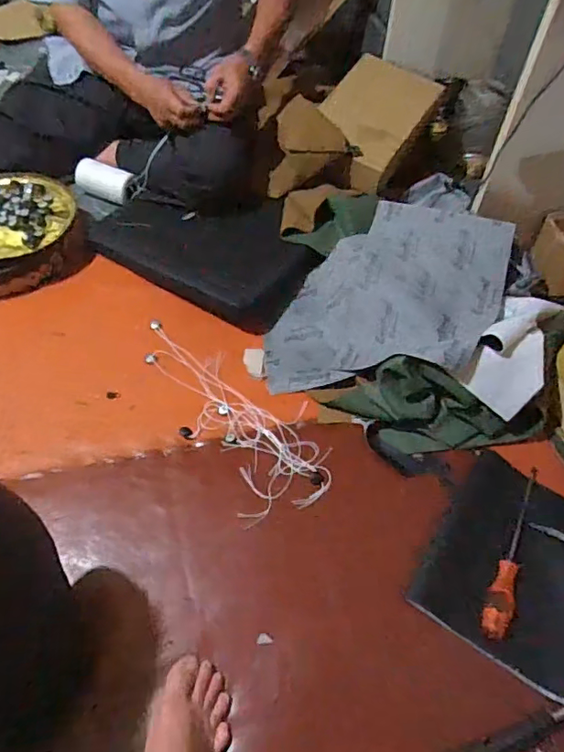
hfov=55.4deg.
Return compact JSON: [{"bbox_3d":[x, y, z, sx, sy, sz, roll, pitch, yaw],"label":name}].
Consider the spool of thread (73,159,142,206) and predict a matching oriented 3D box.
[{"bbox_3d":[-0.386,-0.419,1.168,0.145,0.056,0.067,20,55,10],"label":"spool of thread"}]

